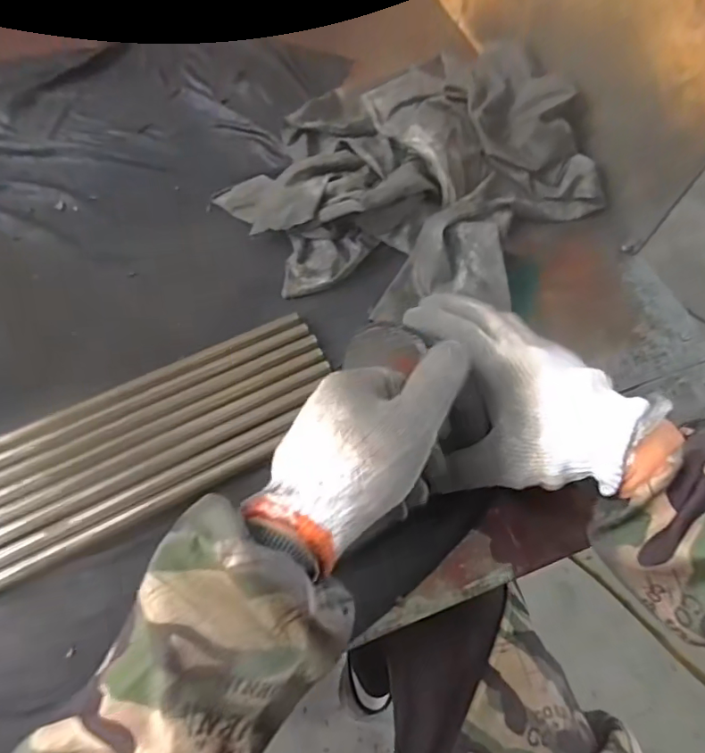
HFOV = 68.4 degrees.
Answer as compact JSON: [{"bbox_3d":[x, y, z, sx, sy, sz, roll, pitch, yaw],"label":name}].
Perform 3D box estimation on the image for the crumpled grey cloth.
[{"bbox_3d":[0.067,-0.207,0.515,0.293,0.066,0.329,37,67,14],"label":"crumpled grey cloth"}]

